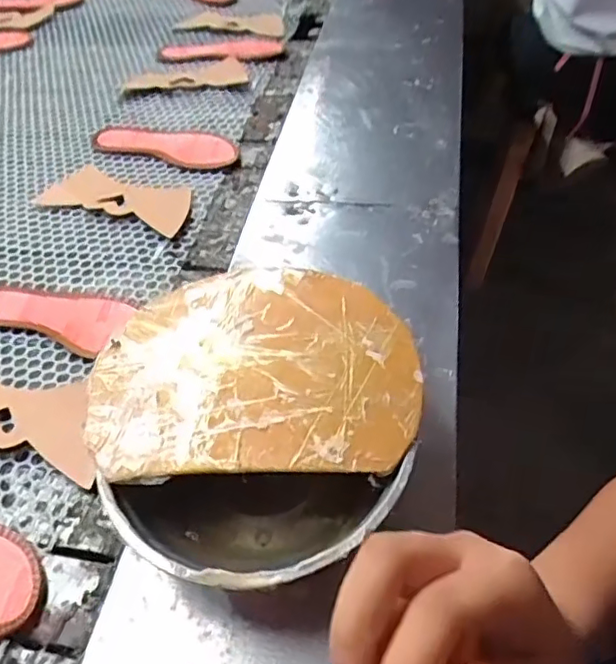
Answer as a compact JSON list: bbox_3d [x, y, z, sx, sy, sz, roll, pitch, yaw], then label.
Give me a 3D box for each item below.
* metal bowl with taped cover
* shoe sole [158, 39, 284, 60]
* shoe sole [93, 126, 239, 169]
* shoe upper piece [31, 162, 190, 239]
[{"bbox_3d":[-0.041,0.064,0.453,0.234,0.072,0.247,-1,50,2],"label":"metal bowl with taped cover"},{"bbox_3d":[-0.149,-0.480,1.001,0.208,0.013,0.060,2,50,4],"label":"shoe sole"},{"bbox_3d":[-0.197,-0.262,0.823,0.219,0.016,0.069,16,52,15],"label":"shoe sole"},{"bbox_3d":[-0.234,-0.170,0.746,0.203,0.012,0.086,18,50,17],"label":"shoe upper piece"}]

